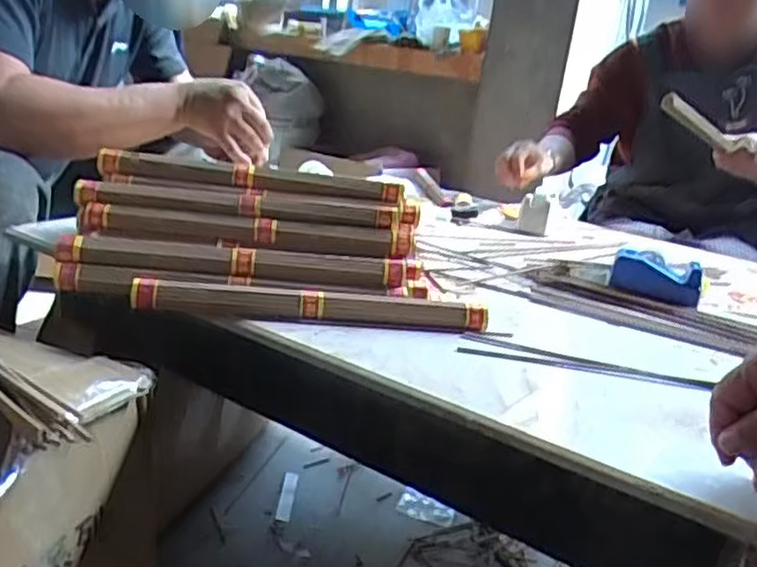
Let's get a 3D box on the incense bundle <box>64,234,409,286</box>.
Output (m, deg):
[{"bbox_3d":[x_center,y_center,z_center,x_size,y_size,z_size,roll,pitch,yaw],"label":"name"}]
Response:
[{"bbox_3d":[-0.136,-0.022,0.664,0.318,0.024,0.033,6,19,-6],"label":"incense bundle"}]

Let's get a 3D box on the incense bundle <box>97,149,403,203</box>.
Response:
[{"bbox_3d":[-0.139,-0.115,0.754,0.326,0.023,0.036,7,18,-2],"label":"incense bundle"}]

